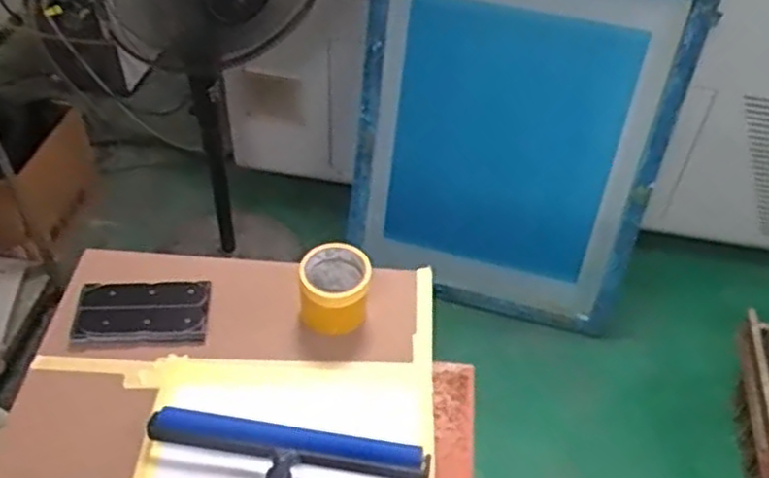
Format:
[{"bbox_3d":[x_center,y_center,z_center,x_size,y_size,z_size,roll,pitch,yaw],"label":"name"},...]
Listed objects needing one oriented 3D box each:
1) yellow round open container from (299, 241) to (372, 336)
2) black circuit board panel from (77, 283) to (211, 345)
[{"bbox_3d":[-0.065,0.064,0.979,0.091,0.071,0.094,2,46,-2],"label":"yellow round open container"},{"bbox_3d":[-0.307,0.094,0.955,0.162,0.008,0.088,1,56,-6],"label":"black circuit board panel"}]

